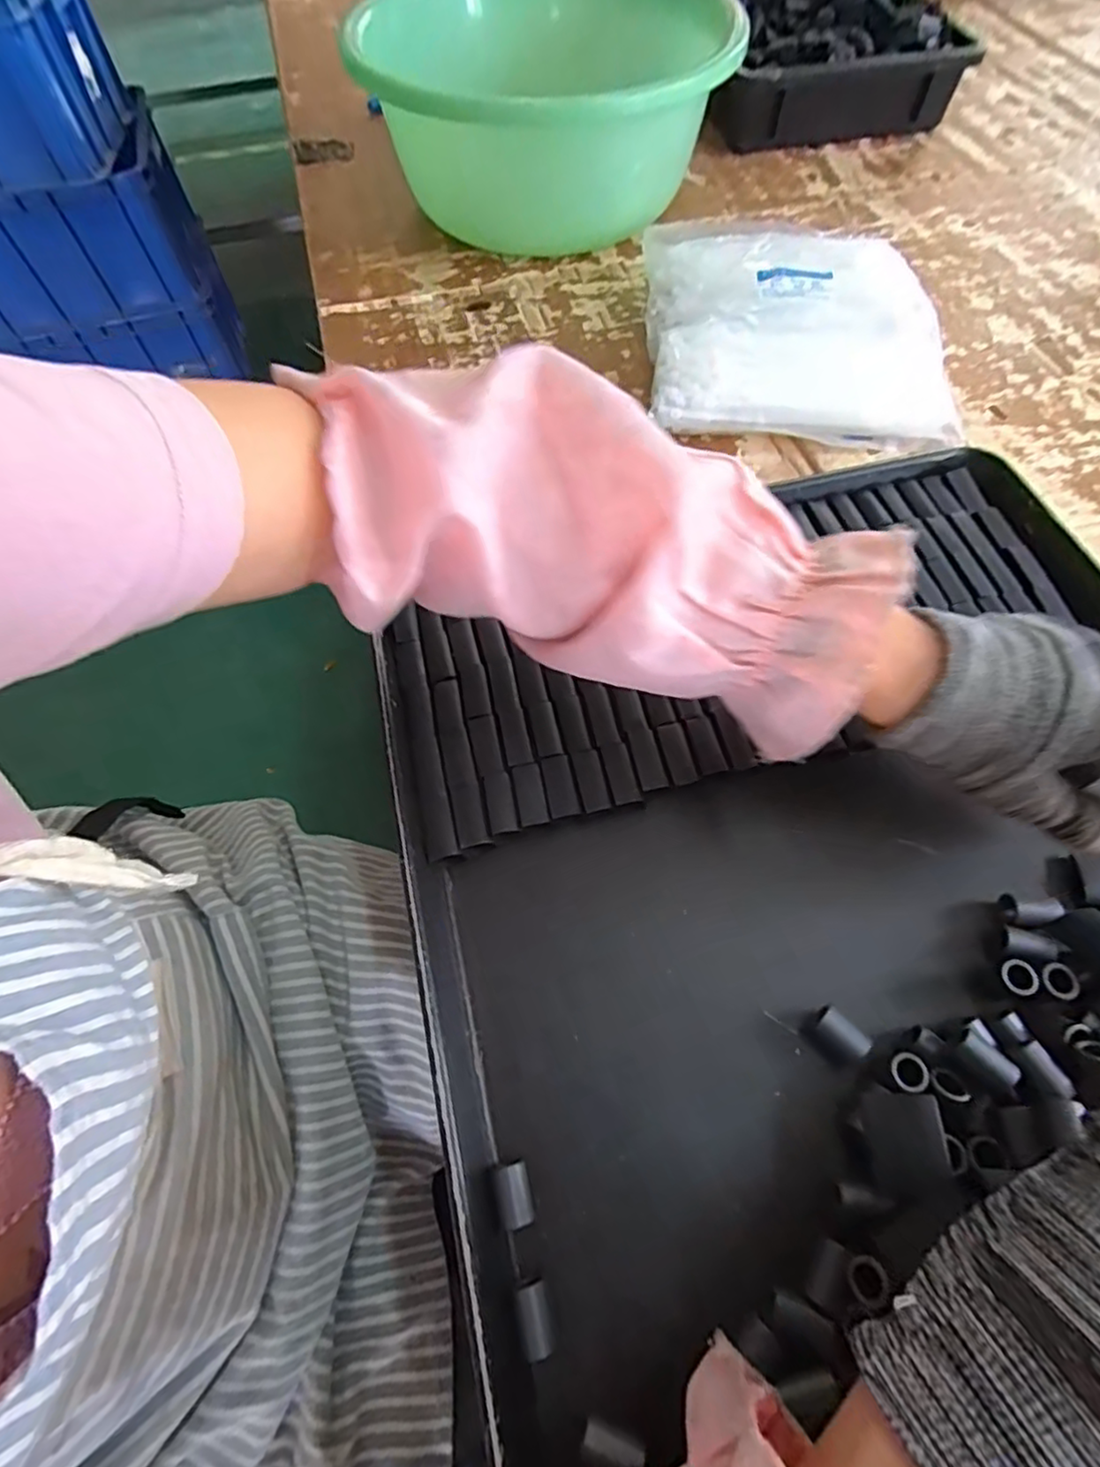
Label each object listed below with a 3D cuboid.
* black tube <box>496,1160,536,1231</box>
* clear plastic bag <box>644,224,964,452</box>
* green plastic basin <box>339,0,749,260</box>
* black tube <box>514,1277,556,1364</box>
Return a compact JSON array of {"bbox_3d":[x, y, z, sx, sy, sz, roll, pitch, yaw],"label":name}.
[{"bbox_3d":[-0.013,0.171,0.237,0.011,0.012,0.019,-15,63,-6],"label":"black tube"},{"bbox_3d":[0.168,-0.312,0.464,0.199,0.040,0.256,-1,62,2],"label":"clear plastic bag"},{"bbox_3d":[-0.006,-0.516,0.543,0.285,0.129,0.285,-1,62,2],"label":"green plastic basin"},{"bbox_3d":[-0.005,0.202,0.219,0.011,0.009,0.020,-14,63,-5],"label":"black tube"}]

